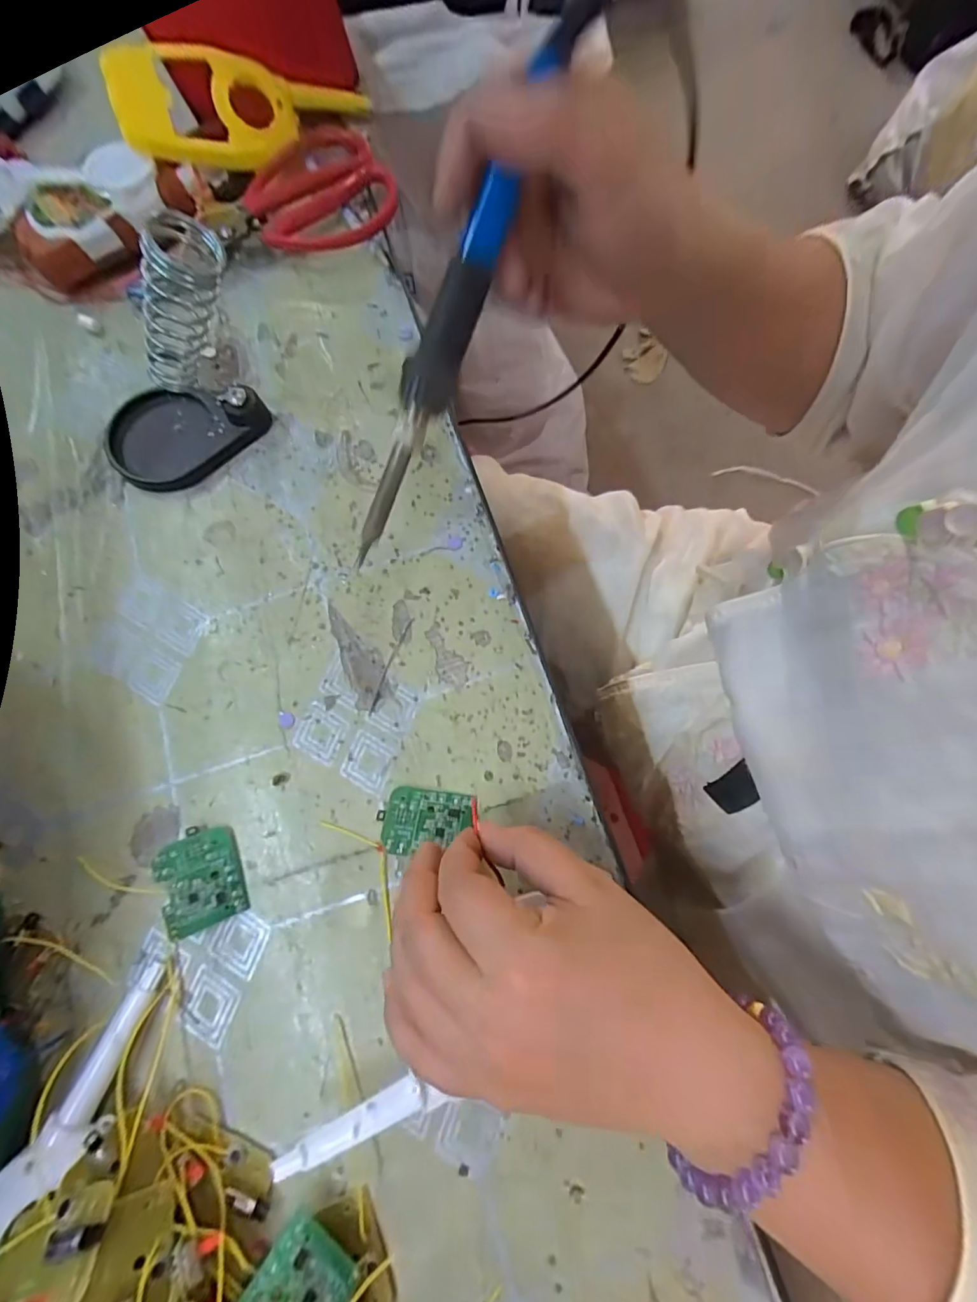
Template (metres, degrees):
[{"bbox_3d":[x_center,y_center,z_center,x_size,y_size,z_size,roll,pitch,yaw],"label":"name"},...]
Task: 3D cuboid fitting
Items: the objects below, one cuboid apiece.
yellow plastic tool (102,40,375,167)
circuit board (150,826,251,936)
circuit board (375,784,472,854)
[{"bbox_3d":[-0.159,-0.358,0.343,0.161,0.028,0.057,-13,105,-22],"label":"yellow plastic tool"},{"bbox_3d":[-0.137,0.108,0.244,0.034,0.004,0.044,-14,74,-27],"label":"circuit board"},{"bbox_3d":[-0.031,0.083,0.248,0.043,0.004,0.032,3,54,-2],"label":"circuit board"}]

